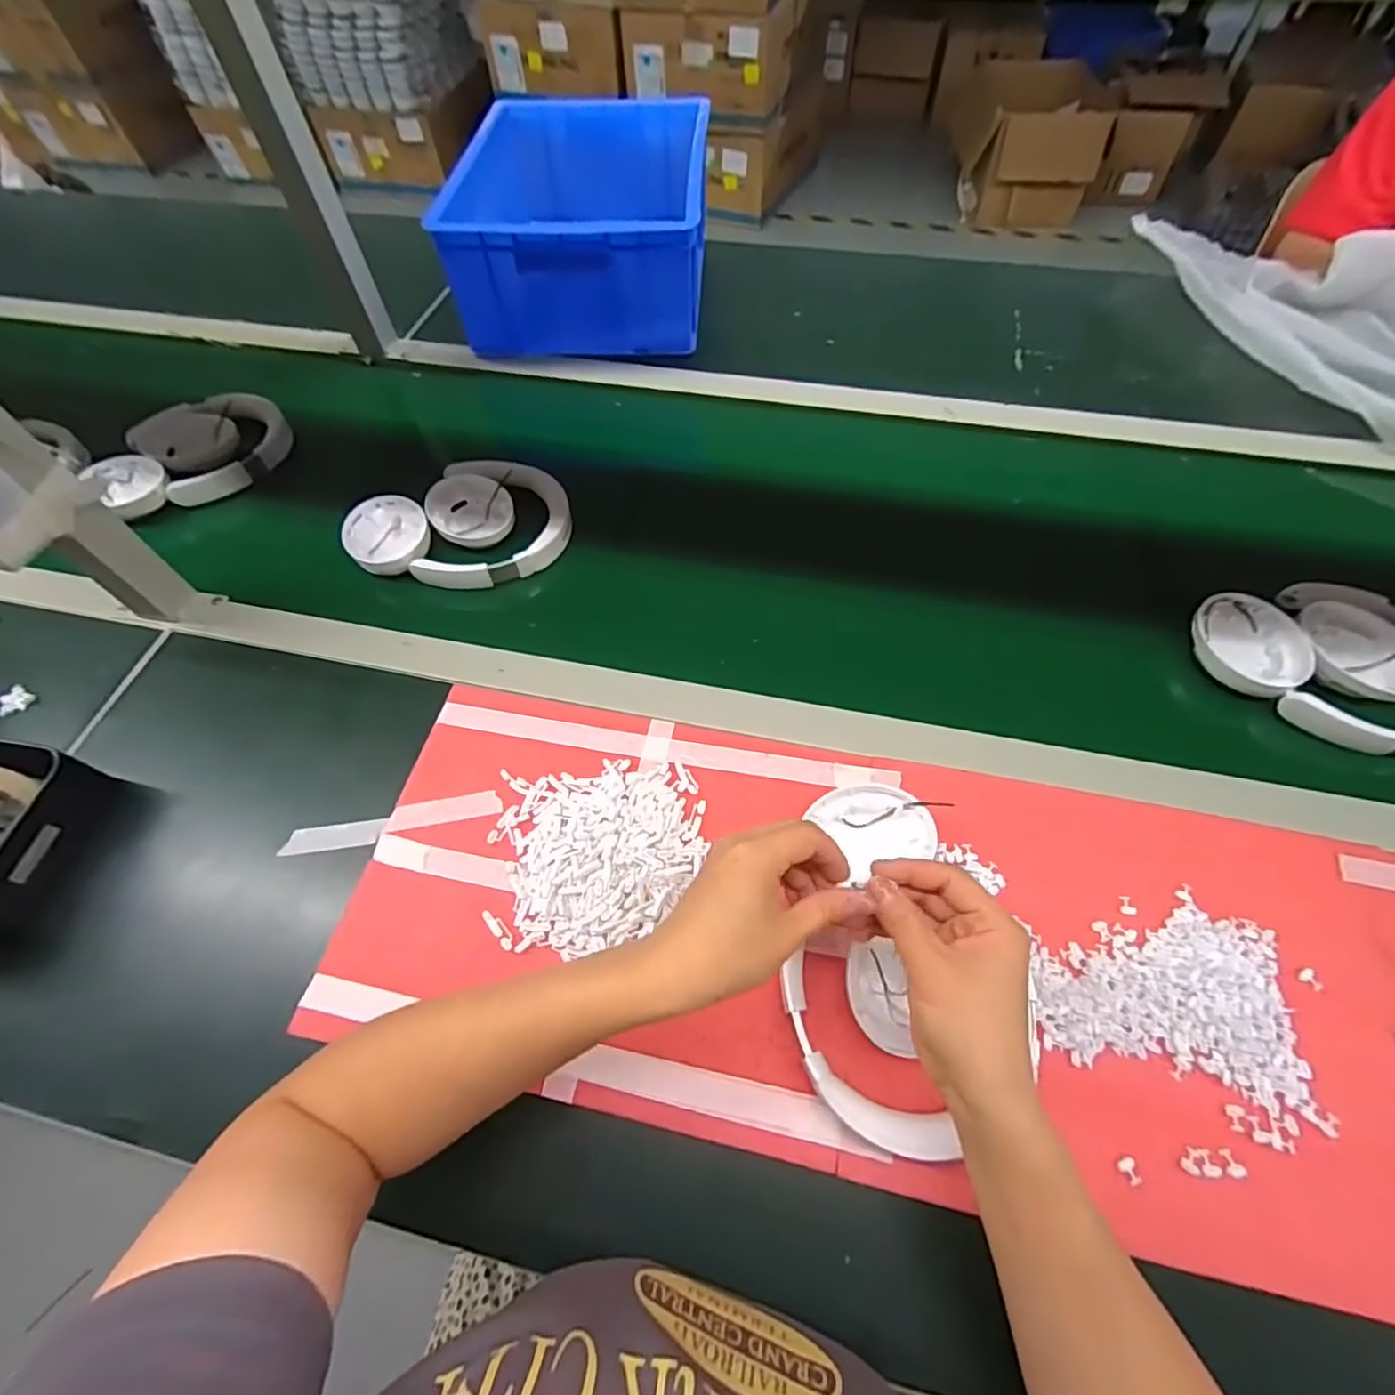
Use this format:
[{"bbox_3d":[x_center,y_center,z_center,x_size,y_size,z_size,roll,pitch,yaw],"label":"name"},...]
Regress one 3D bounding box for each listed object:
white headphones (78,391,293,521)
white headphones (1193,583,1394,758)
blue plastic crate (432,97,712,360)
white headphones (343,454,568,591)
[{"bbox_3d":[-0.556,-0.269,0.691,0.130,0.045,0.196,40,67,23],"label":"white headphones"},{"bbox_3d":[0.539,-0.026,0.530,0.207,0.037,0.144,8,59,6],"label":"white headphones"},{"bbox_3d":[-0.147,-0.634,0.840,0.306,0.134,0.399,1,58,2],"label":"blue plastic crate"},{"bbox_3d":[-0.238,-0.174,0.626,0.208,0.042,0.137,9,59,7],"label":"white headphones"}]

